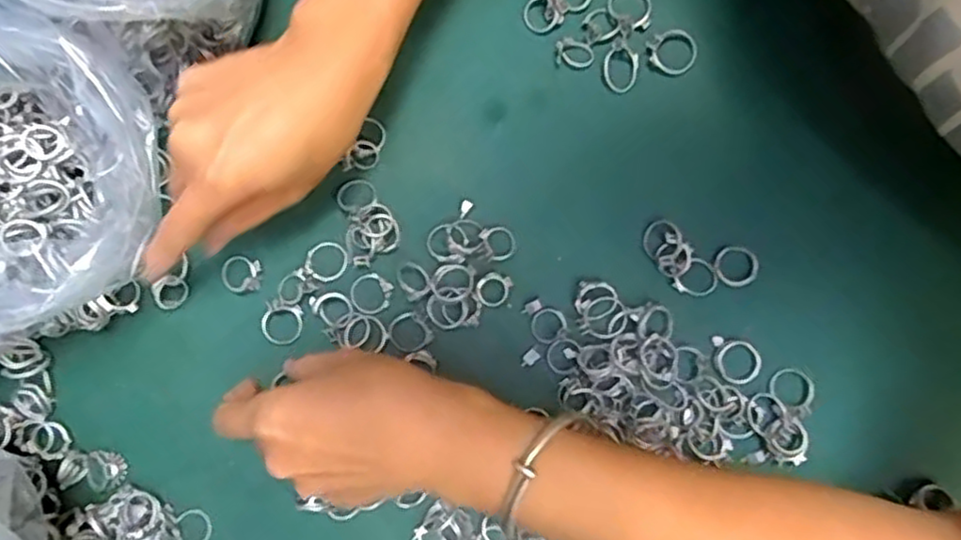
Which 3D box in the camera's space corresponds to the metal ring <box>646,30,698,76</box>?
[{"bbox_3d":[0.101,-0.116,0.365,0.024,0.004,0.025,0,94,1],"label":"metal ring"}]

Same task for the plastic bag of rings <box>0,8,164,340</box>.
[{"bbox_3d":[-0.228,-0.045,0.342,0.143,0.074,0.144,5,85,5],"label":"plastic bag of rings"}]

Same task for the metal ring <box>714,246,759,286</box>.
[{"bbox_3d":[0.130,-0.002,0.352,0.021,0.004,0.021,-1,78,5],"label":"metal ring"}]

